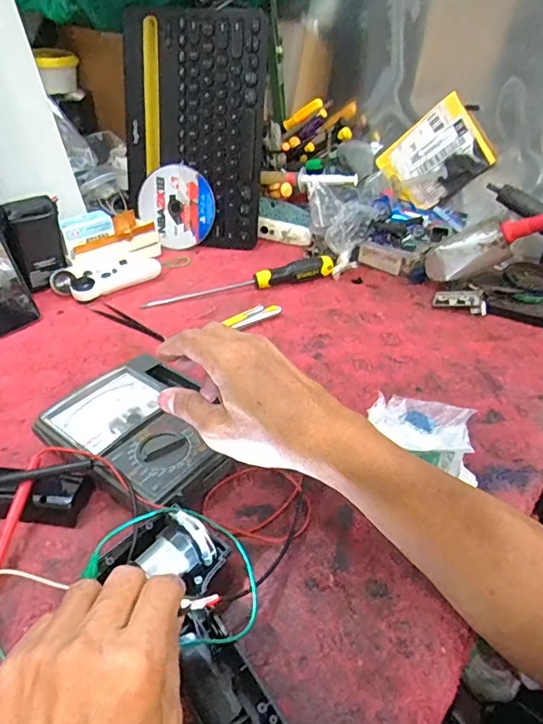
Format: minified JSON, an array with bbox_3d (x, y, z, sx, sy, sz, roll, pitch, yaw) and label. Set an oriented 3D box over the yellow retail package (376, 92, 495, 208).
[{"bbox_3d":[0.227,-0.287,0.729,0.019,0.137,0.114,-15,76,-47],"label":"yellow retail package"}]

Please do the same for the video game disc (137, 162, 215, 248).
[{"bbox_3d":[-0.133,-0.223,0.742,0.110,0.105,0.005,49,20,-4],"label":"video game disc"}]

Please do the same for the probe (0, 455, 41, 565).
[{"bbox_3d":[-0.185,0.116,0.368,0.011,0.013,0.104,5,57,4],"label":"probe"}]

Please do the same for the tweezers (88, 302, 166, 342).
[{"bbox_3d":[-0.168,-0.047,0.600,0.115,0.007,0.019,27,43,29],"label":"tweezers"}]

